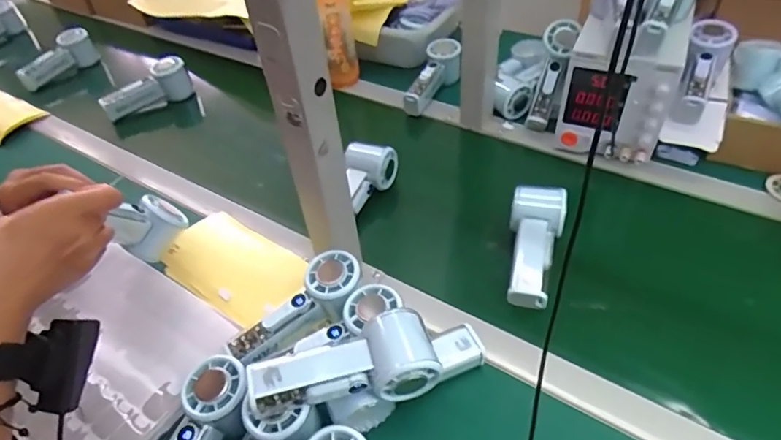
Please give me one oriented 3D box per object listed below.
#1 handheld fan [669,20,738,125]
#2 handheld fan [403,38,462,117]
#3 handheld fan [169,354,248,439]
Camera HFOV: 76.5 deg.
[{"bbox_3d":[0.407,-0.193,0.652,0.054,0.064,0.160,21,74,25],"label":"handheld fan"},{"bbox_3d":[0.067,-0.237,0.819,0.052,0.058,0.164,23,67,26],"label":"handheld fan"},{"bbox_3d":[-0.165,0.188,0.407,0.055,0.037,0.149,15,64,20],"label":"handheld fan"}]

